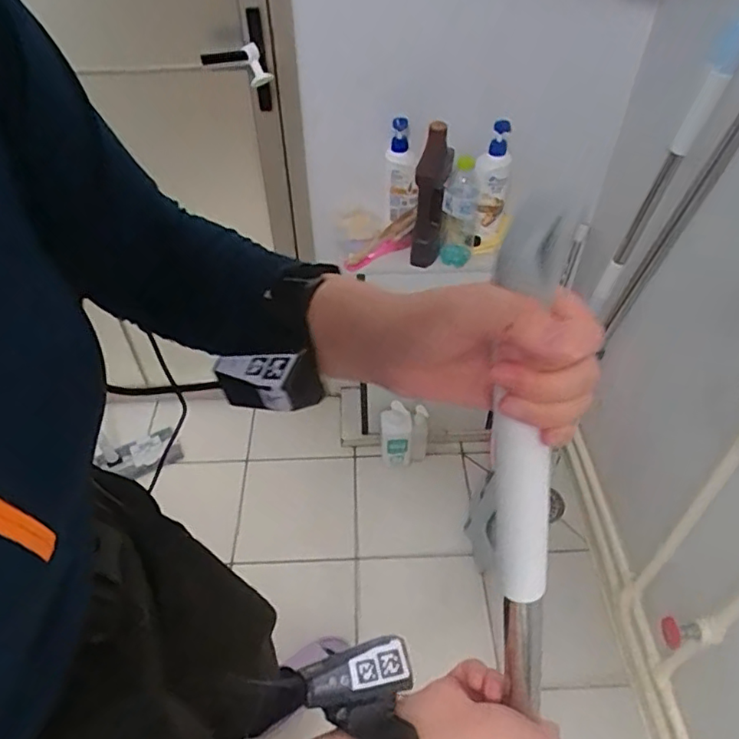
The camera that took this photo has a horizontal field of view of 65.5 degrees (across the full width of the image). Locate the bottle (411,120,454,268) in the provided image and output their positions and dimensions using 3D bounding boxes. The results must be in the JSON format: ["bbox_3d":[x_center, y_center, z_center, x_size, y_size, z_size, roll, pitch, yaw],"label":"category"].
[{"bbox_3d":[0.140,-0.378,1.270,0.082,0.299,0.067,10,14,15],"label":"bottle"}]

